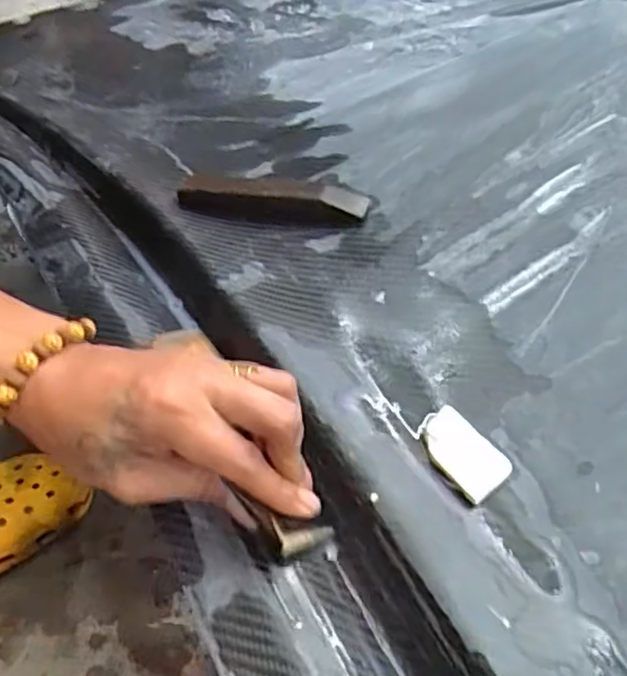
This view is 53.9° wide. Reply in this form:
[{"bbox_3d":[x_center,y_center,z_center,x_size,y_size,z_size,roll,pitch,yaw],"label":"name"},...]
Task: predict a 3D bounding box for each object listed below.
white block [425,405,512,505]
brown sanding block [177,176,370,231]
[{"bbox_3d":[0.075,0.058,0.312,0.029,0.006,0.046,-33,57,-20],"label":"white block"},{"bbox_3d":[-0.031,-0.095,0.432,0.134,0.021,0.027,8,53,10],"label":"brown sanding block"}]

